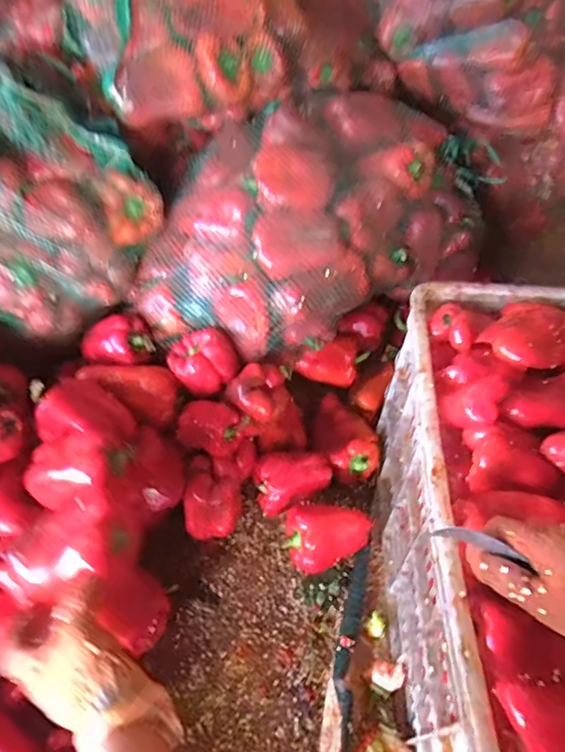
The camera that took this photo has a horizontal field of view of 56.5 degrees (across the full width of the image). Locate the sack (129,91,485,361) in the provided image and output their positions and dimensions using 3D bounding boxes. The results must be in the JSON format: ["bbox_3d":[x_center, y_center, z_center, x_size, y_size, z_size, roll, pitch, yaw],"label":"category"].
[{"bbox_3d":[0.035,-0.210,0.697,0.468,0.205,0.252,-21,55,-17],"label":"sack"}]

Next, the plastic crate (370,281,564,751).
[{"bbox_3d":[0.295,0.165,0.564,0.343,0.291,0.477,6,52,3],"label":"plastic crate"}]

